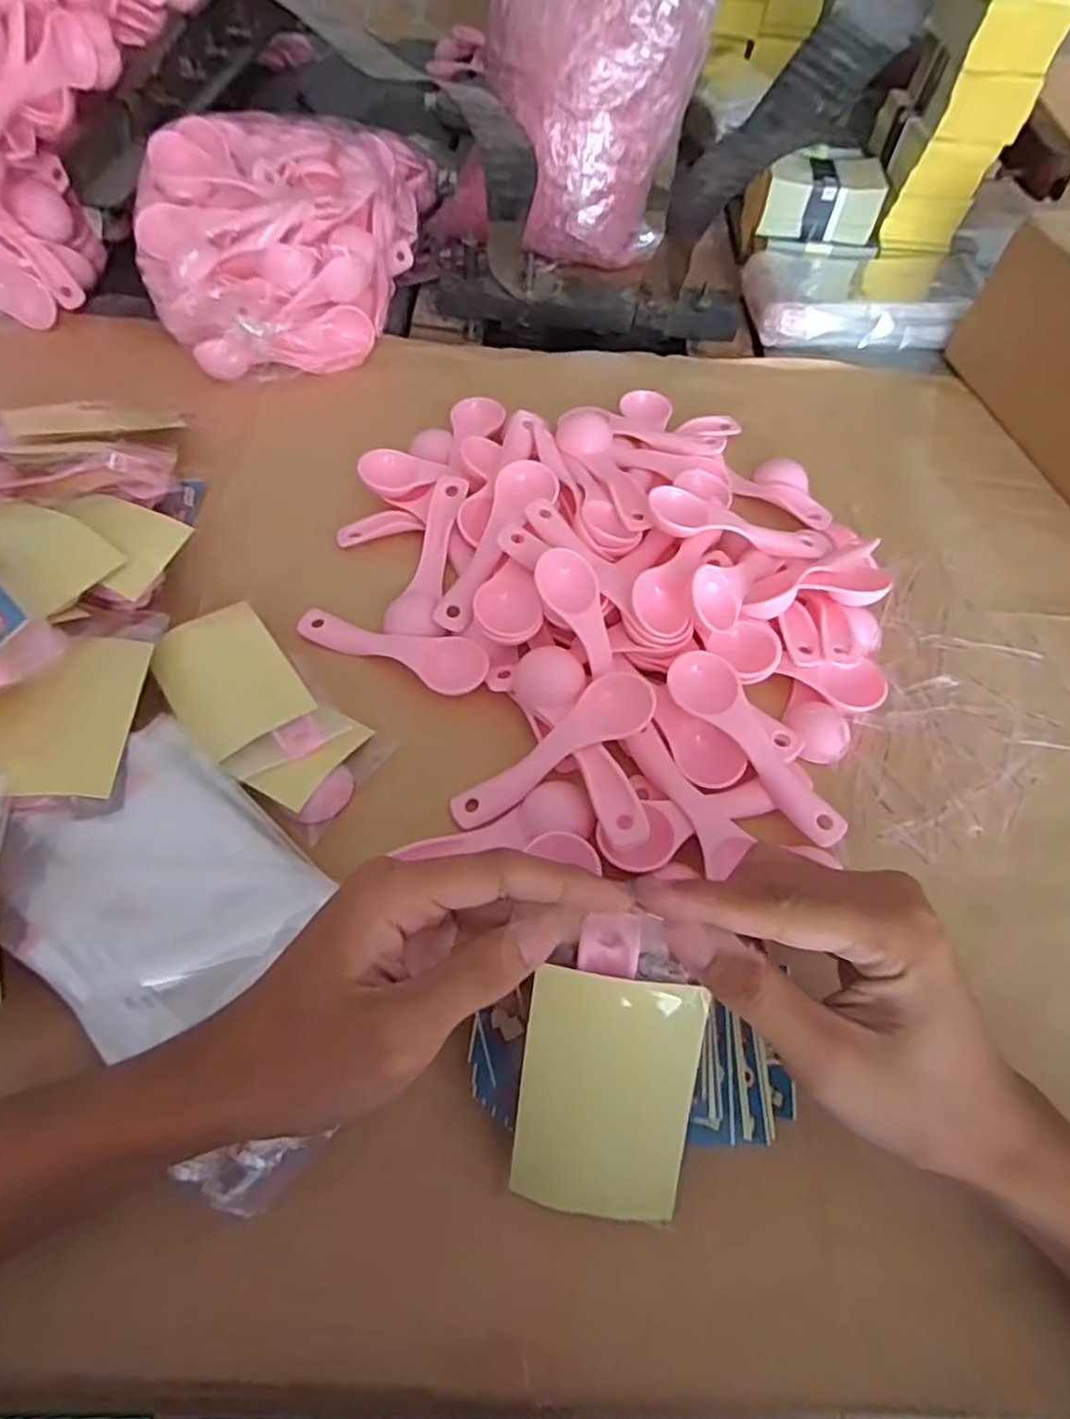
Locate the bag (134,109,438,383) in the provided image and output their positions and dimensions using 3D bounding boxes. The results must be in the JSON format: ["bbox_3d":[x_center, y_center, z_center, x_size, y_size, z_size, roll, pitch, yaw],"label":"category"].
[{"bbox_3d":[-0.183,-0.364,0.507,0.160,0.093,0.282,9,60,2],"label":"bag"}]

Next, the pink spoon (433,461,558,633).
[{"bbox_3d":[-0.023,-0.095,0.377,0.034,0.020,0.111,26,82,11],"label":"pink spoon"}]

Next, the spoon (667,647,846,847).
[{"bbox_3d":[0.111,0.016,0.331,0.030,0.023,0.111,-39,69,-22],"label":"spoon"}]

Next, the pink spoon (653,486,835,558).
[{"bbox_3d":[0.119,-0.103,0.387,0.116,0.016,0.026,9,58,-20],"label":"pink spoon"}]

